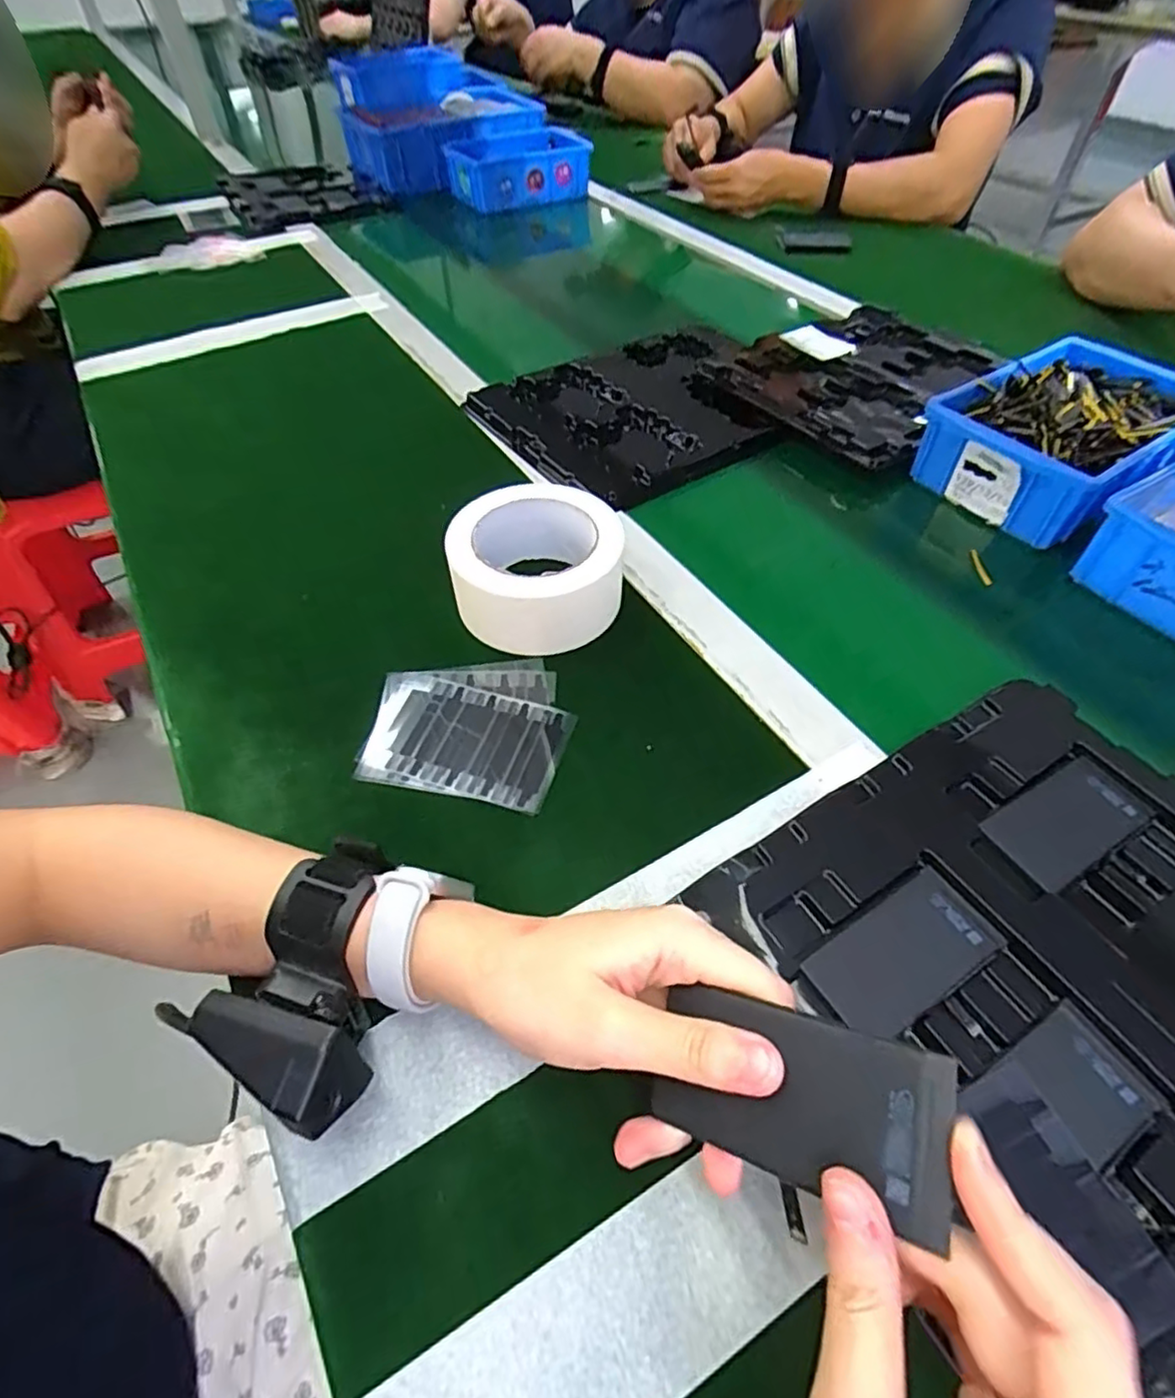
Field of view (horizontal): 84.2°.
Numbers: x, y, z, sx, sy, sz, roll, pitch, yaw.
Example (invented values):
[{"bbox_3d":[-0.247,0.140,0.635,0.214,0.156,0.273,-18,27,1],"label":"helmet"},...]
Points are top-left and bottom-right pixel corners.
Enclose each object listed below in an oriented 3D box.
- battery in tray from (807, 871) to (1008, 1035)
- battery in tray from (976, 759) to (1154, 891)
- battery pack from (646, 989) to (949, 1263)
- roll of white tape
[{"bbox_3d":[0.143,0.114,0.292,0.086,0.004,0.044,-26,55,-18],"label":"battery in tray"},{"bbox_3d":[0.249,0.063,0.337,0.089,0.005,0.043,-25,55,-17],"label":"battery in tray"},{"bbox_3d":[0.059,0.116,0.191,0.085,0.005,0.043,-2,69,40],"label":"battery pack"},{"bbox_3d":[-0.034,-0.089,0.436,0.109,0.056,0.106,-1,52,1],"label":"roll of white tape"}]

